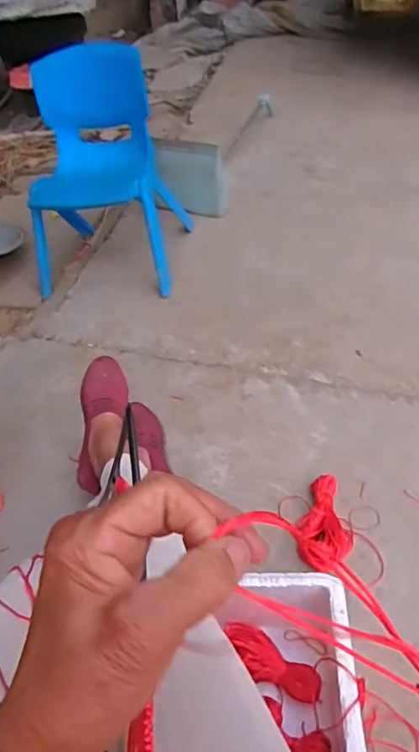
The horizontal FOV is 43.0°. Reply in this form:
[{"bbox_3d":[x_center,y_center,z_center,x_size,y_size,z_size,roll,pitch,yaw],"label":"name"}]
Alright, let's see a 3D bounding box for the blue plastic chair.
[{"bbox_3d":[-0.277,-0.509,1.364,0.358,0.495,0.334,4,47,9],"label":"blue plastic chair"}]

